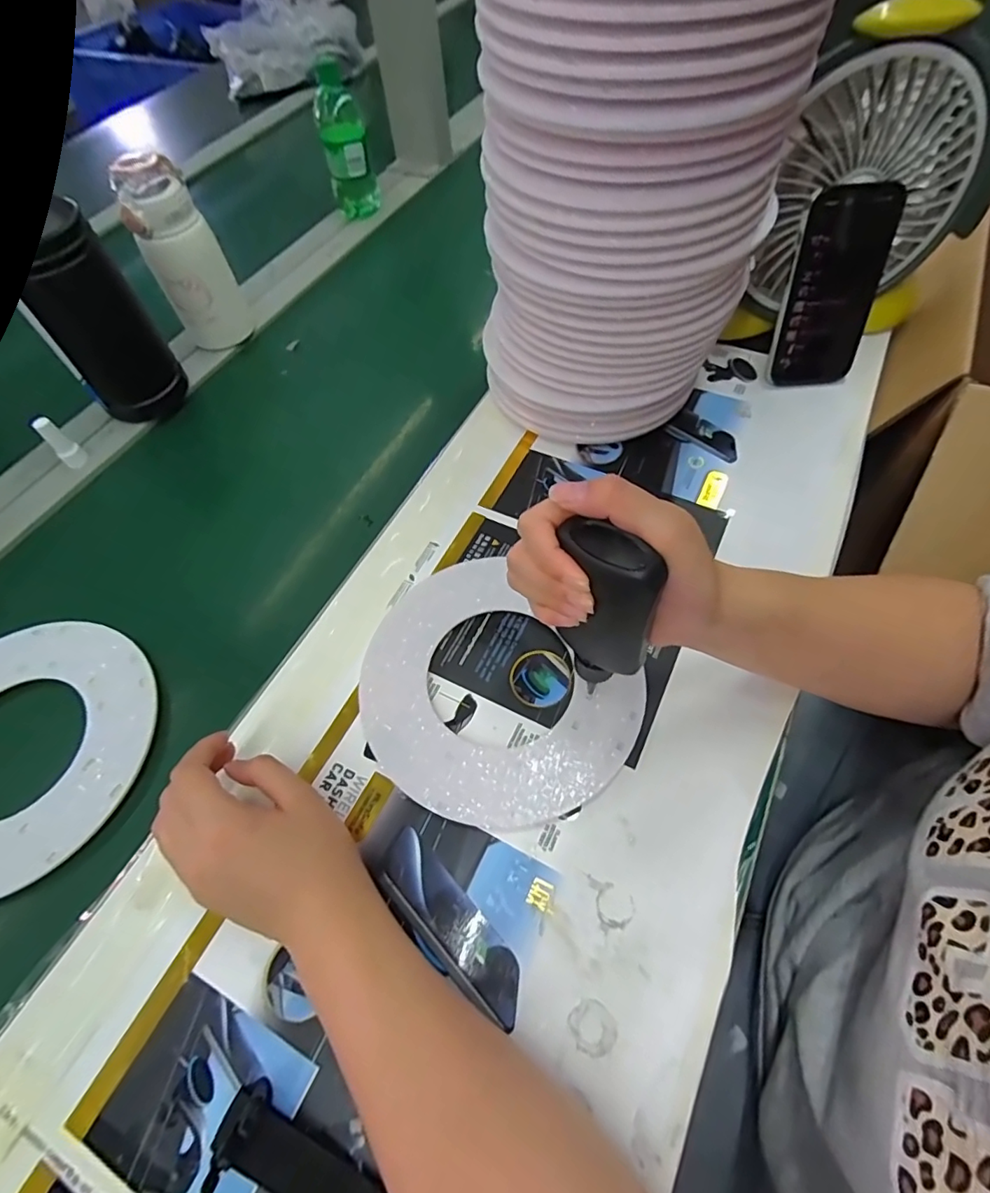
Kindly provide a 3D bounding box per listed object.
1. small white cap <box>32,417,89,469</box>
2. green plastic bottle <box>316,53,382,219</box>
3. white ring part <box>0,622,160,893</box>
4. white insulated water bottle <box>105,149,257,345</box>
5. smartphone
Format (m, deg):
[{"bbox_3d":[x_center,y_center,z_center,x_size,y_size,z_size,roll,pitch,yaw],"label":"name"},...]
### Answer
[{"bbox_3d":[-0.412,-0.146,0.511,0.017,0.053,0.020,39,69,23],"label":"small white cap"},{"bbox_3d":[-0.193,-0.582,0.693,0.056,0.150,0.052,-16,59,-5],"label":"green plastic bottle"},{"bbox_3d":[-0.337,0.102,0.370,0.178,0.010,0.185,-2,59,3],"label":"white ring part"},{"bbox_3d":[-0.314,-0.341,0.555,0.068,0.175,0.058,-13,59,-4],"label":"white insulated water bottle"},{"bbox_3d":[0.297,-0.268,0.471,0.080,0.150,0.014,-6,40,2],"label":"smartphone"}]

